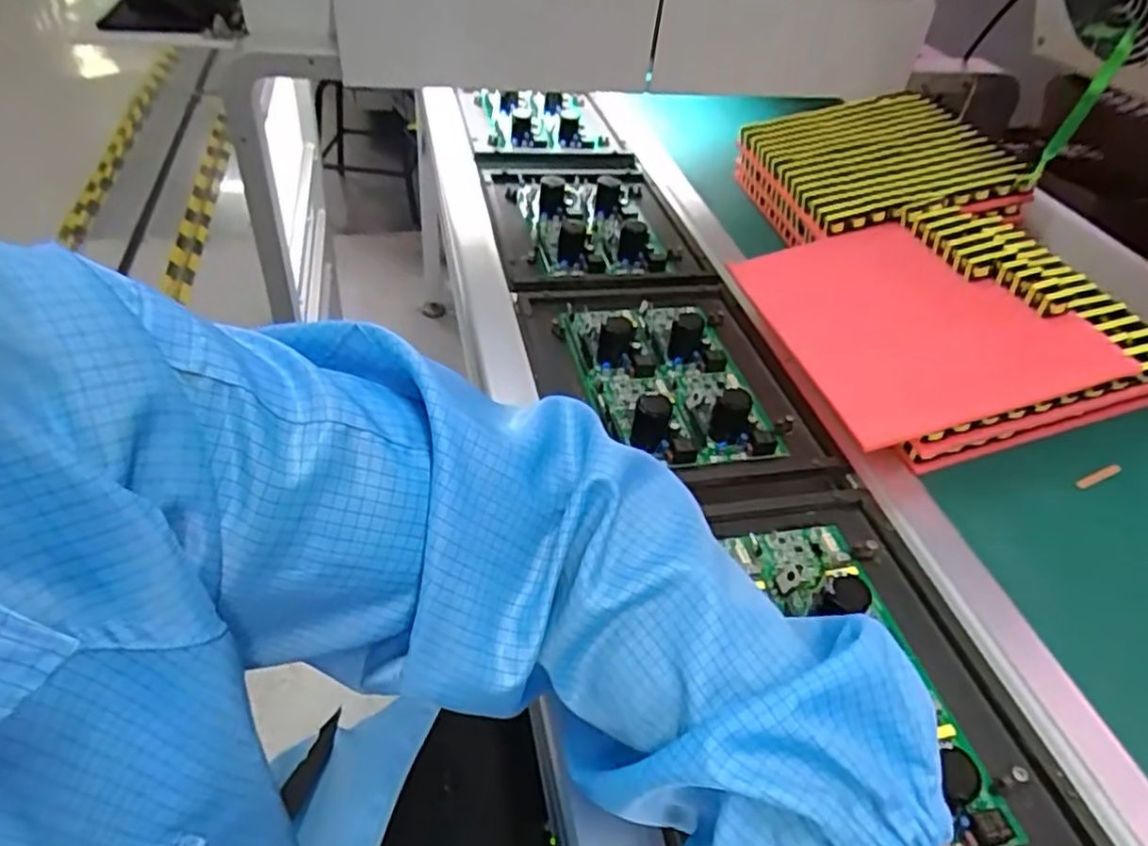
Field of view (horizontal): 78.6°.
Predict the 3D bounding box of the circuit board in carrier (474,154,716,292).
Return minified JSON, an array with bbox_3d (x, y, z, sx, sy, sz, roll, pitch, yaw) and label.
[{"bbox_3d":[0.013,-0.263,0.840,0.223,0.030,0.330,-4,44,-13],"label":"circuit board in carrier"}]

